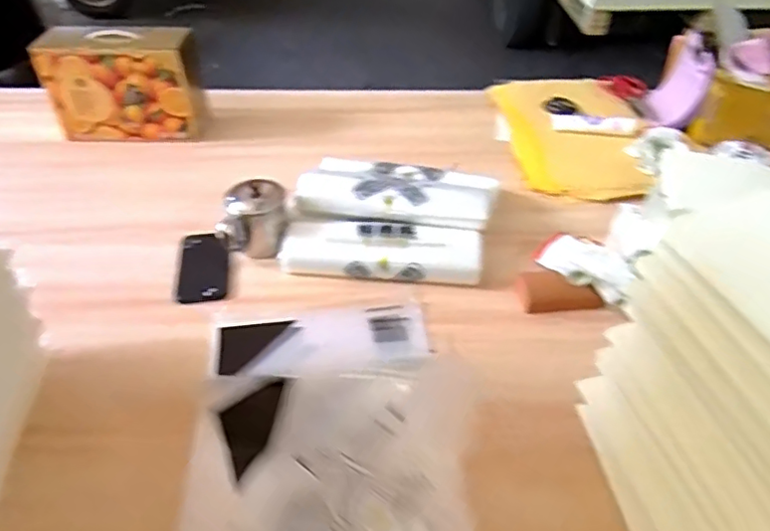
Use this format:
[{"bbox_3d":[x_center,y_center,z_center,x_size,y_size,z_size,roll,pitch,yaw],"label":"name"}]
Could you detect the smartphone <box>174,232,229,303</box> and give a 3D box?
[{"bbox_3d":[-0.271,0.003,0.876,0.072,0.014,0.120,-4,56,-9],"label":"smartphone"}]

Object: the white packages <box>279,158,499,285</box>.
[{"bbox_3d":[0.009,-0.076,0.913,0.301,0.091,0.227,5,42,6],"label":"white packages"}]

